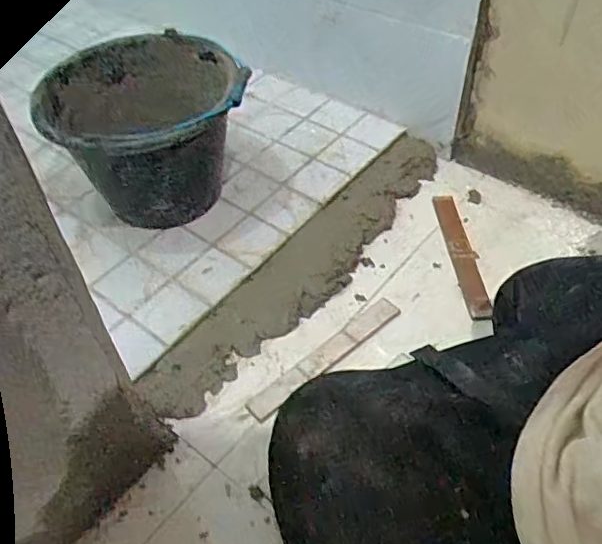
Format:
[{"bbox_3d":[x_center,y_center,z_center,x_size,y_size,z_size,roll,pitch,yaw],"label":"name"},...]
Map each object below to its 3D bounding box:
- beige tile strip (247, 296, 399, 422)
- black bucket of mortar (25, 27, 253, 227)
[{"bbox_3d":[0.034,0.106,0.747,0.249,0.009,0.034,-35,55,-26],"label":"beige tile strip"},{"bbox_3d":[-0.219,-0.197,0.855,0.274,0.211,0.230,-10,50,-8],"label":"black bucket of mortar"}]

